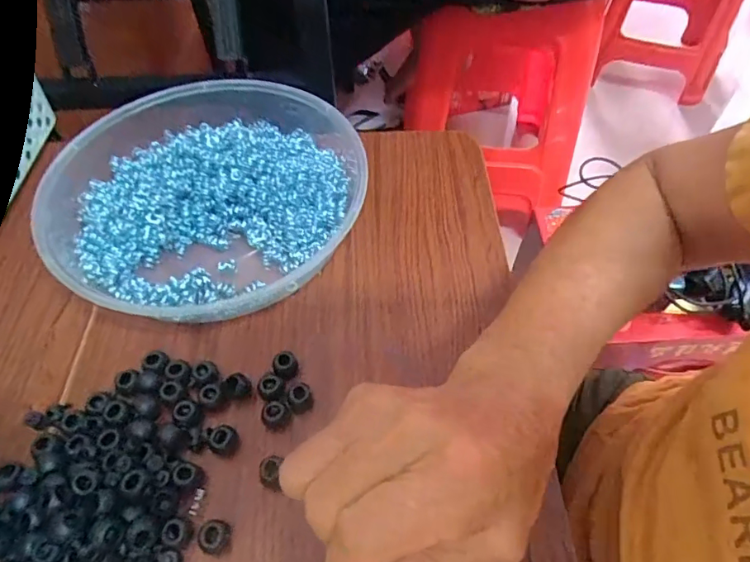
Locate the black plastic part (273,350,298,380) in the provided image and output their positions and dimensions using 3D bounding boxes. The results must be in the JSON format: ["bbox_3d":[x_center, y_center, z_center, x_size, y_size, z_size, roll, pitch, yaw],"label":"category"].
[{"bbox_3d":[-0.055,0.052,0.296,0.014,0.013,0.014,0,55,0],"label":"black plastic part"}]

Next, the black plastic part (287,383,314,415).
[{"bbox_3d":[-0.044,0.068,0.283,0.013,0.011,0.016,-10,56,-7],"label":"black plastic part"}]

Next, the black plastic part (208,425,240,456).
[{"bbox_3d":[-0.085,0.088,0.272,0.014,0.015,0.014,0,55,0],"label":"black plastic part"}]

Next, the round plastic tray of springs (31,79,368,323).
[{"bbox_3d":[-0.124,-0.073,0.362,0.224,0.044,0.209,-29,60,-19],"label":"round plastic tray of springs"}]

